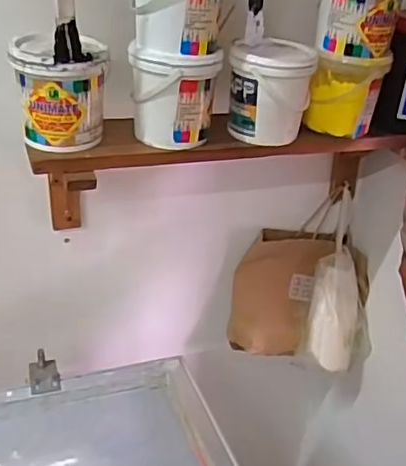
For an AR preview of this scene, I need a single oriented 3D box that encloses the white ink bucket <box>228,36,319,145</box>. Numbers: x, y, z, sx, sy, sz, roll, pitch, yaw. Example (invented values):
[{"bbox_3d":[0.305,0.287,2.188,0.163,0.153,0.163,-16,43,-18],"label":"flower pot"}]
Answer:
[{"bbox_3d":[0.096,-0.202,0.851,0.118,0.127,0.106,5,29,4],"label":"white ink bucket"}]

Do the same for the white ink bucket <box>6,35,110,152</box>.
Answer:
[{"bbox_3d":[-0.185,-0.183,0.775,0.119,0.127,0.105,2,29,-2],"label":"white ink bucket"}]

